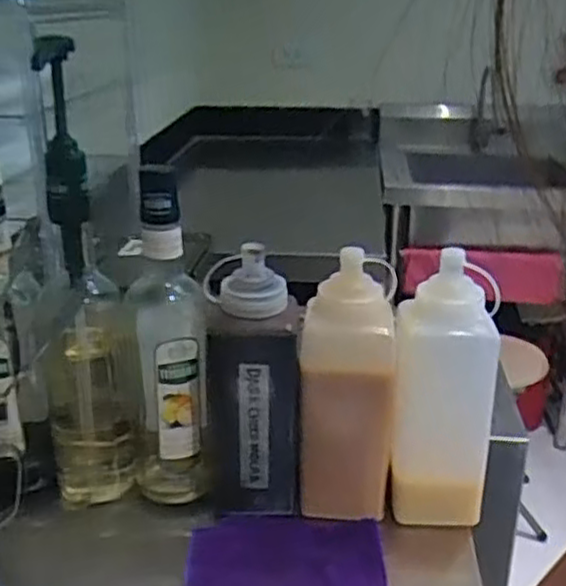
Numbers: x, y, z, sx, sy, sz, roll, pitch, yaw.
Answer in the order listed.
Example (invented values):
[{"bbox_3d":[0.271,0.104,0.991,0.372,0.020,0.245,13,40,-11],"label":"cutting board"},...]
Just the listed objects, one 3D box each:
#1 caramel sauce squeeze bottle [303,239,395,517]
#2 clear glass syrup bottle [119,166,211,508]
[{"bbox_3d":[0.056,0.087,0.635,0.073,0.227,0.076,4,22,11],"label":"caramel sauce squeeze bottle"},{"bbox_3d":[-0.103,0.041,0.660,0.063,0.302,0.076,-3,22,-8],"label":"clear glass syrup bottle"}]

